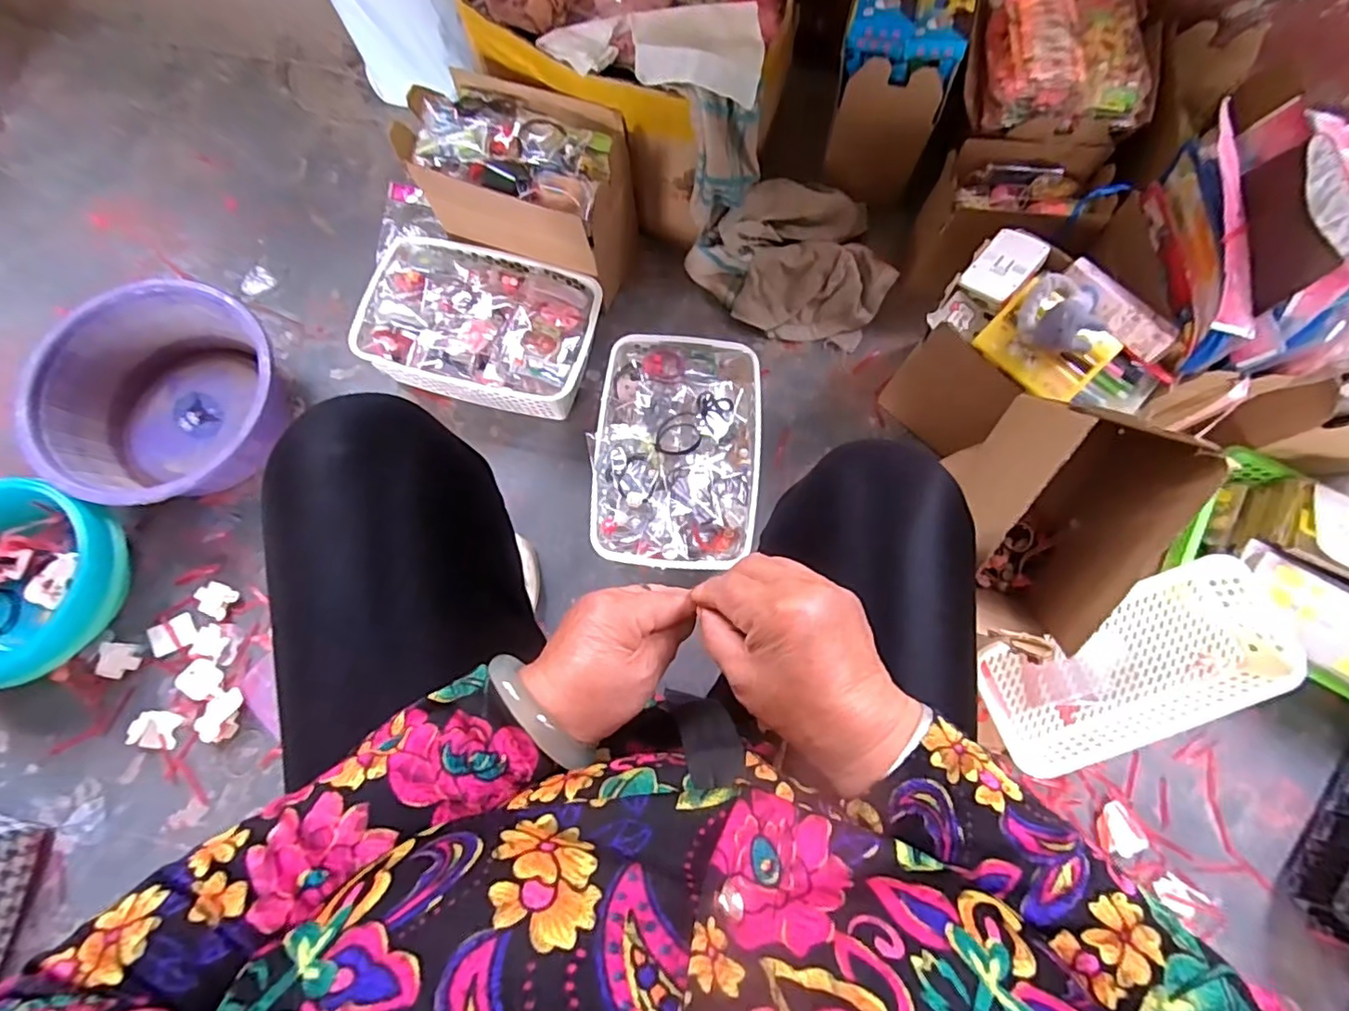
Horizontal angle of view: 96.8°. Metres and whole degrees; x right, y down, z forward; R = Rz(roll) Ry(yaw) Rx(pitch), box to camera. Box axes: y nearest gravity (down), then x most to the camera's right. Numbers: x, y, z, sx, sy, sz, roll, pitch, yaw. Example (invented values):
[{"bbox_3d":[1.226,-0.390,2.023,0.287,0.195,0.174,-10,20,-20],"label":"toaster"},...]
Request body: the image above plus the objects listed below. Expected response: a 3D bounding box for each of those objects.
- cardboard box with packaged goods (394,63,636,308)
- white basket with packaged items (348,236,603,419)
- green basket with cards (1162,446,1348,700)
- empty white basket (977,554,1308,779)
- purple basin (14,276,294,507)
[{"bbox_3d":[-0.188,-0.401,0.793,0.249,0.208,0.144,19,77,5],"label":"cardboard box with packaged goods"},{"bbox_3d":[-0.254,-0.238,0.812,0.295,0.096,0.201,13,76,4],"label":"white basket with packaged items"},{"bbox_3d":[0.788,0.095,0.720,0.333,0.106,0.222,40,79,9],"label":"green basket with cards"},{"bbox_3d":[0.448,0.160,0.591,0.281,0.052,0.136,-28,77,6],"label":"empty white basket"},{"bbox_3d":[-0.643,-0.134,0.757,0.255,0.113,0.272,0,76,0],"label":"purple basin"}]

